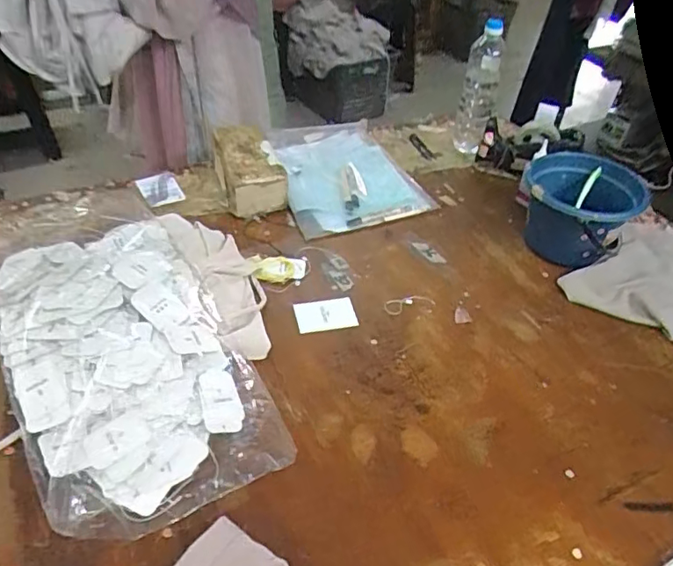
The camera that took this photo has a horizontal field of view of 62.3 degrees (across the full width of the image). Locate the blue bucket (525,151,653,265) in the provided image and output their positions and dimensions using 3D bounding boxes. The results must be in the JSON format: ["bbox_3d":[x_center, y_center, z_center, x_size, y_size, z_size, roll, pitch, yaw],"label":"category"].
[{"bbox_3d":[0.418,-0.118,0.975,0.180,0.131,0.195,9,43,5],"label":"blue bucket"}]

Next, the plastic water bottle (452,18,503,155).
[{"bbox_3d":[0.287,-0.384,1.135,0.072,0.272,0.056,14,43,14],"label":"plastic water bottle"}]

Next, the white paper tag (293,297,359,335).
[{"bbox_3d":[-0.017,0.048,0.864,0.091,0.007,0.063,-7,52,-13],"label":"white paper tag"}]

